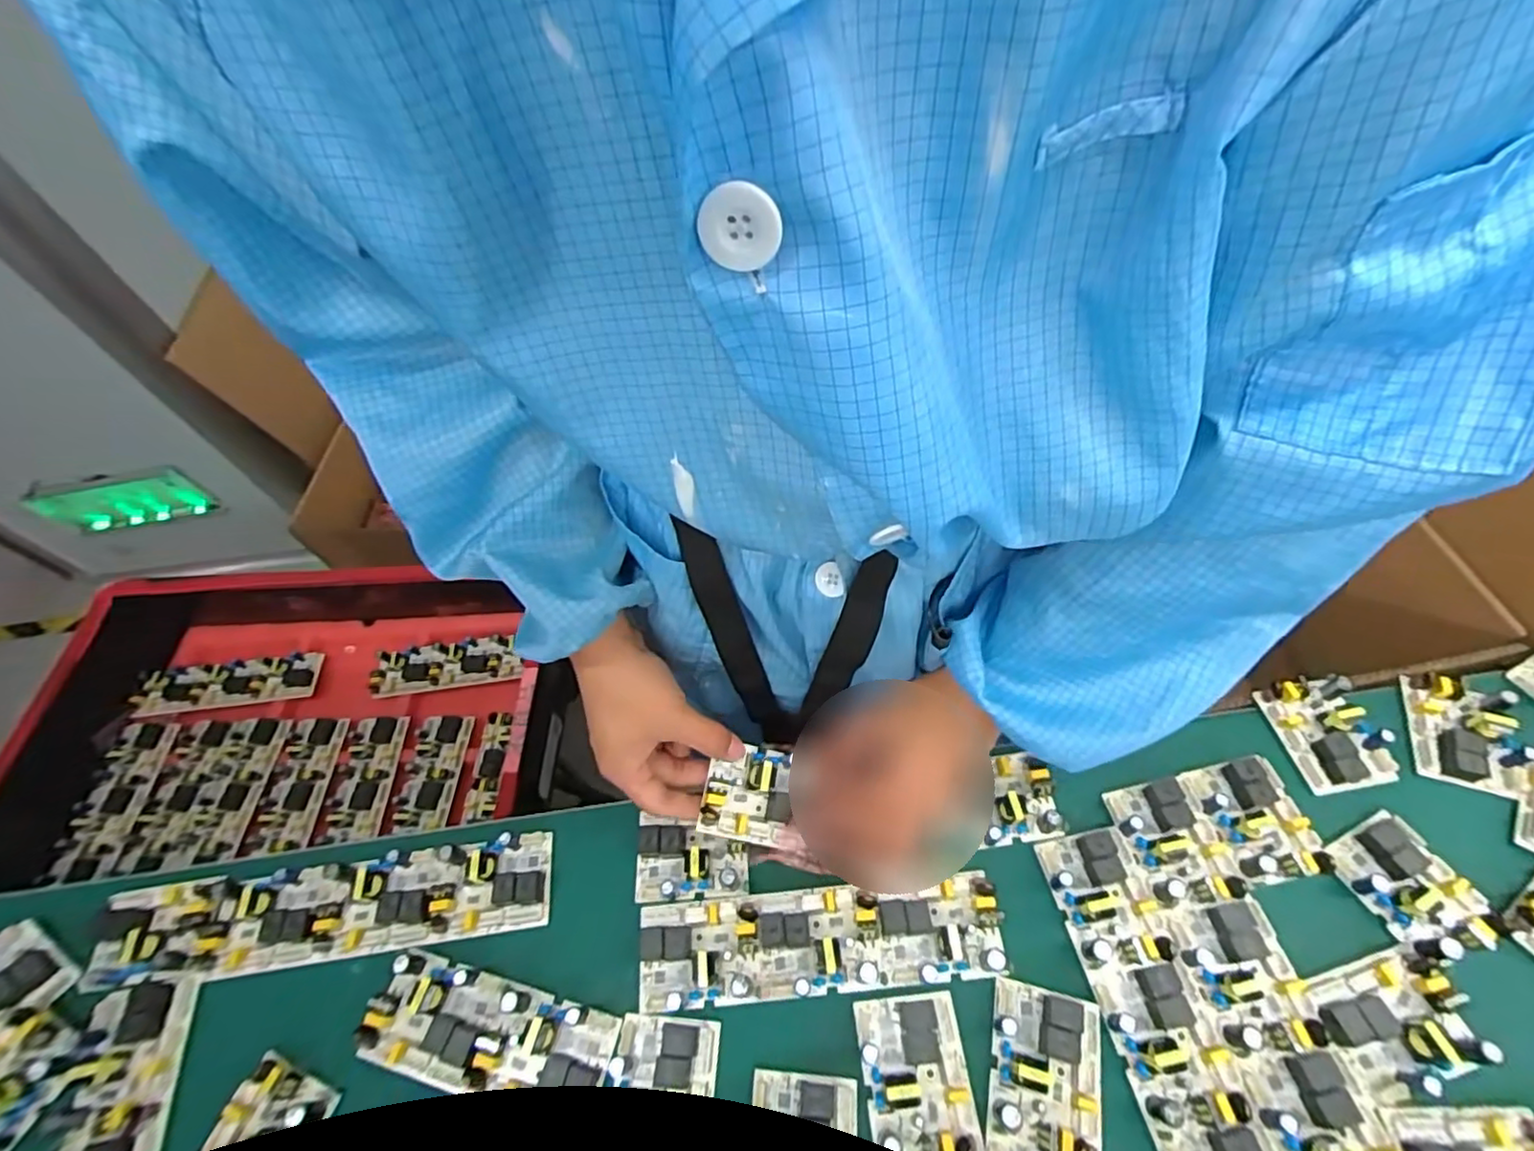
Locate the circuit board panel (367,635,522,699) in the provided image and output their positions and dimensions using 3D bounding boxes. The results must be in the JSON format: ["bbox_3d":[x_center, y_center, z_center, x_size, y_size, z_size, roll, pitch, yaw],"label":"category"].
[{"bbox_3d":[-0.426,0.118,0.857,0.203,0.020,0.063,-6,58,1],"label":"circuit board panel"}]

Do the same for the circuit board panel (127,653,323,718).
[{"bbox_3d":[-0.753,0.150,0.892,0.261,0.029,0.067,-5,58,1],"label":"circuit board panel"}]

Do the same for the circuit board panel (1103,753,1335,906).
[{"bbox_3d":[0.310,0.173,0.443,0.120,0.016,0.078,-13,58,-3],"label":"circuit board panel"}]

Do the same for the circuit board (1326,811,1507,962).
[{"bbox_3d":[0.420,0.202,0.417,0.056,0.019,0.078,-24,59,-10],"label":"circuit board"}]

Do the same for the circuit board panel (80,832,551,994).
[{"bbox_3d":[-0.316,0.234,0.453,0.316,0.021,0.062,-8,58,0],"label":"circuit board panel"}]

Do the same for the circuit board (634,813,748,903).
[{"bbox_3d":[-0.055,0.200,0.457,0.080,0.022,0.053,0,58,4],"label":"circuit board"}]

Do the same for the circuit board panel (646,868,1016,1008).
[{"bbox_3d":[0.033,0.239,0.424,0.236,0.021,0.060,-6,58,1],"label":"circuit board panel"}]

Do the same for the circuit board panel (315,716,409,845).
[{"bbox_3d":[-0.494,0.247,0.795,0.074,0.014,0.148,-2,58,3],"label":"circuit board panel"}]

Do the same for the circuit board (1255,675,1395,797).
[{"bbox_3d":[0.417,0.111,0.475,0.069,0.021,0.082,-12,58,-3],"label":"circuit board"}]

